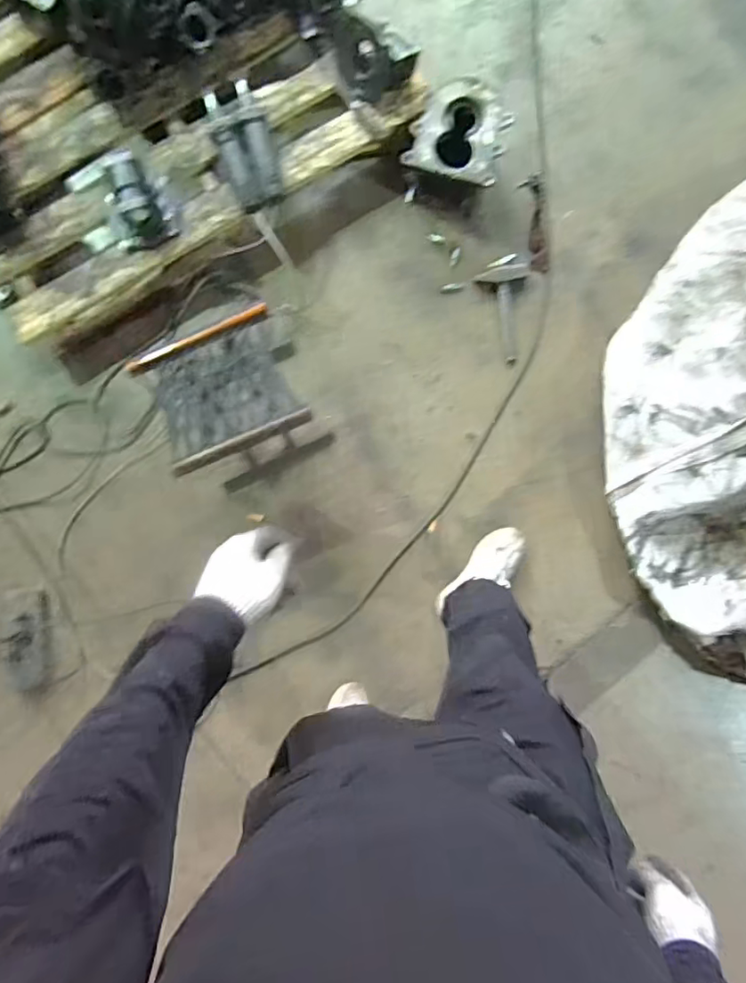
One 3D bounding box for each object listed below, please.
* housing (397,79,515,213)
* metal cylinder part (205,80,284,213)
[{"bbox_3d":[0.189,-0.796,1.345,0.201,0.180,0.217,0,91,-4],"label":"housing"},{"bbox_3d":[-0.275,-0.758,1.269,0.127,0.047,0.288,-21,87,0],"label":"metal cylinder part"}]

